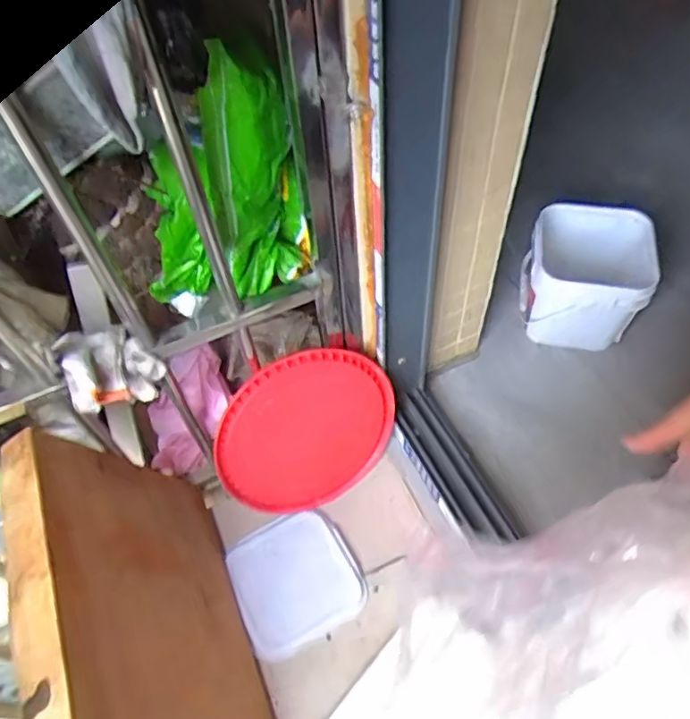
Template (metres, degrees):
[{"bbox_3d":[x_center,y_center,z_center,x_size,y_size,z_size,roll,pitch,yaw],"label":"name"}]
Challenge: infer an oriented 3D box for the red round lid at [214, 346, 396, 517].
[{"bbox_3d":[-0.058,0.115,0.925,0.294,0.282,0.017,-39,37,-7],"label":"red round lid"}]

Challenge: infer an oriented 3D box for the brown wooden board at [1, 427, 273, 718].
[{"bbox_3d":[-0.257,0.324,0.761,0.067,0.369,0.440,-33,60,9],"label":"brown wooden board"}]

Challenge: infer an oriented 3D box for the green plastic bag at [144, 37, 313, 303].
[{"bbox_3d":[-0.147,-0.194,0.656,0.191,0.310,0.111,-9,57,-1],"label":"green plastic bag"}]

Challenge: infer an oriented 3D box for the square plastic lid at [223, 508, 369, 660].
[{"bbox_3d":[-0.080,0.349,0.936,0.191,0.007,0.187,-23,67,-17],"label":"square plastic lid"}]

